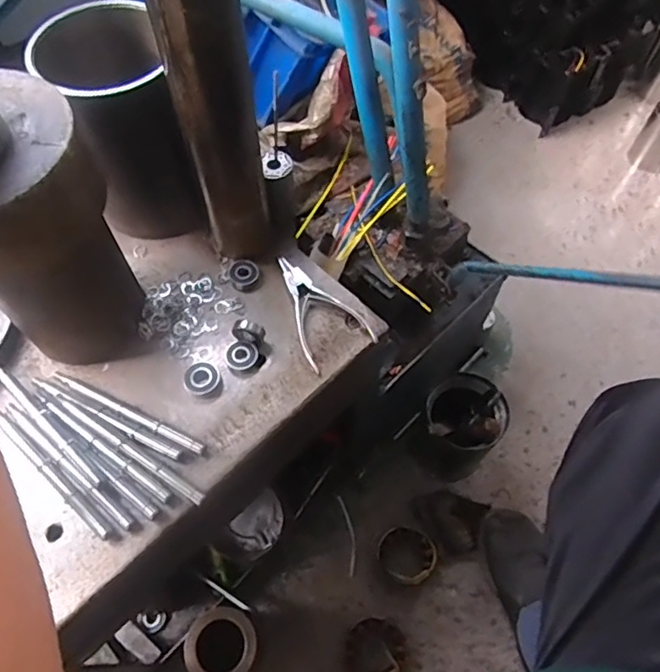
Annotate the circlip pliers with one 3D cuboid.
[{"bbox_3d":[-0.017,-0.032,0.560,0.070,0.013,0.130,-28,64,-15],"label":"circlip pliers"}]

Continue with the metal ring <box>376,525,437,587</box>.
[{"bbox_3d":[0.117,0.321,0.827,0.083,0.039,0.083,0,61,0],"label":"metal ring"}]

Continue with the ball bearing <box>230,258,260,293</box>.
[{"bbox_3d":[-0.089,-0.064,0.583,0.029,0.013,0.036,-18,62,-10],"label":"ball bearing"}]

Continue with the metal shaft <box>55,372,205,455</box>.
[{"bbox_3d":[-0.183,0.068,0.504,0.160,0.006,0.010,23,63,13],"label":"metal shaft"}]

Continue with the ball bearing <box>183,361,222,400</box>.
[{"bbox_3d":[-0.119,0.041,0.523,0.033,0.016,0.031,0,61,0],"label":"ball bearing"}]

